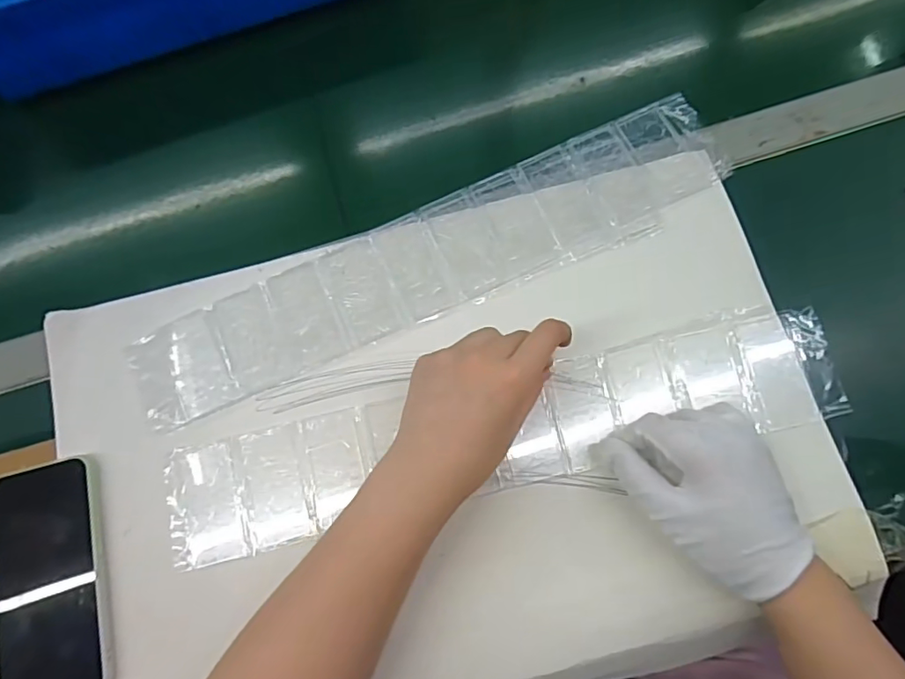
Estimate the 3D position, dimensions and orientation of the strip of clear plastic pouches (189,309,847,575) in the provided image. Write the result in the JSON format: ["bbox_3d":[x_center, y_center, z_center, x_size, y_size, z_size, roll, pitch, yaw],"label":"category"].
[{"bbox_3d":[0.038,0.066,0.384,0.482,0.009,0.084,-13,75,-2],"label":"strip of clear plastic pouches"}]

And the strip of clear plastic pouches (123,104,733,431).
[{"bbox_3d":[-0.009,-0.065,0.412,0.472,0.009,0.089,-24,76,-5],"label":"strip of clear plastic pouches"}]

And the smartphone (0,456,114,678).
[{"bbox_3d":[-0.273,0.164,0.358,0.077,0.014,0.155,-13,75,-2],"label":"smartphone"}]

